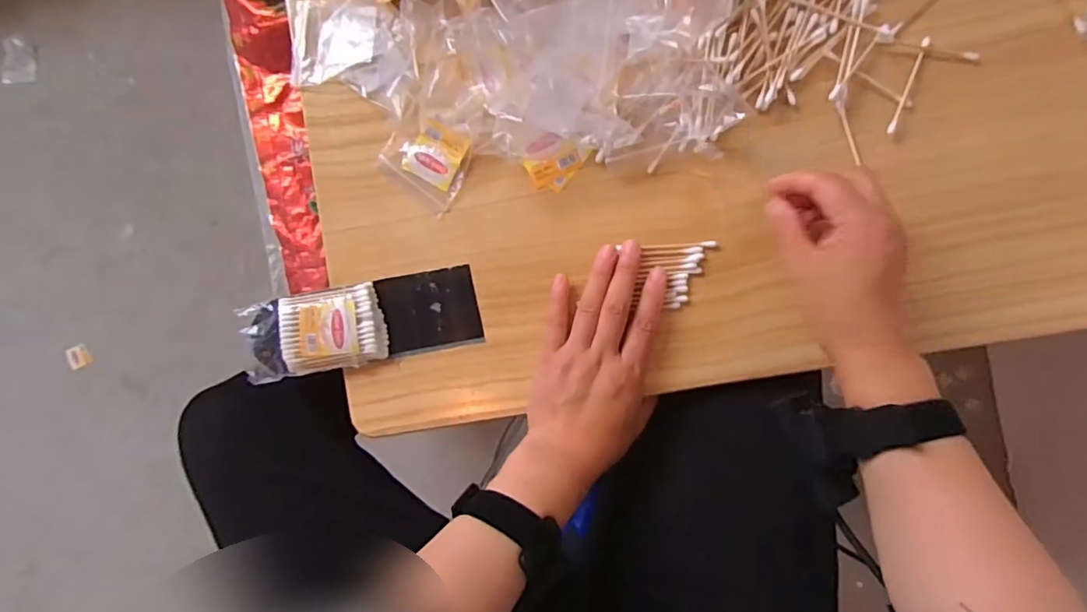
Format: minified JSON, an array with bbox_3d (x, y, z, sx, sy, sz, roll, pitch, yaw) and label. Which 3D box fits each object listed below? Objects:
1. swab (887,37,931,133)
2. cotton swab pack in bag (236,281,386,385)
[{"bbox_3d":[0.253,-0.152,0.382,0.005,0.007,0.070,22,95,5],"label":"swab"},{"bbox_3d":[-0.174,0.020,0.421,0.106,0.021,0.060,-10,89,5],"label":"cotton swab pack in bag"}]

